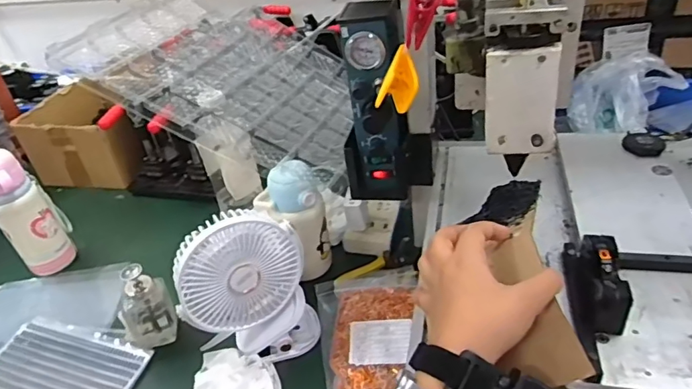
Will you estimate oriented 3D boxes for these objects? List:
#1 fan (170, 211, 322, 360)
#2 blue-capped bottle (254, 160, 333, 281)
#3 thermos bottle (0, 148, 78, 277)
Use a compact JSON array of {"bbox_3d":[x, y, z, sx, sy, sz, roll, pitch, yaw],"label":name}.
[{"bbox_3d":[-0.119,0.122,0.624,0.154,0.193,0.080,-16,37,-12],"label":"fan"},{"bbox_3d":[-0.073,0.040,0.729,0.095,0.177,0.085,-13,36,-8],"label":"blue-capped bottle"},{"bbox_3d":[-0.506,0.029,0.808,0.085,0.209,0.081,-29,41,-27],"label":"thermos bottle"}]

